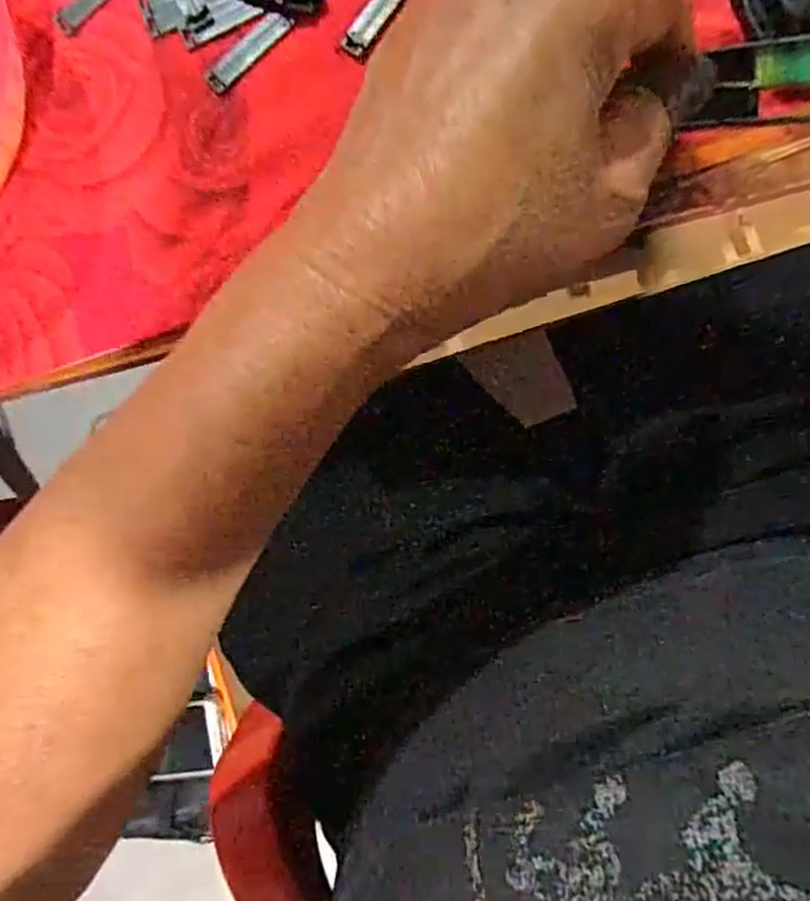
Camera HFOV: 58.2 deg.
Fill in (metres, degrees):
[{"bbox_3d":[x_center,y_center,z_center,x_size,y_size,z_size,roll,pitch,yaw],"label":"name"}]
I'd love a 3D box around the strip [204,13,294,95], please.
[{"bbox_3d":[-0.067,-0.169,0.307,0.042,0.004,0.012,-42,87,4],"label":"strip"}]

